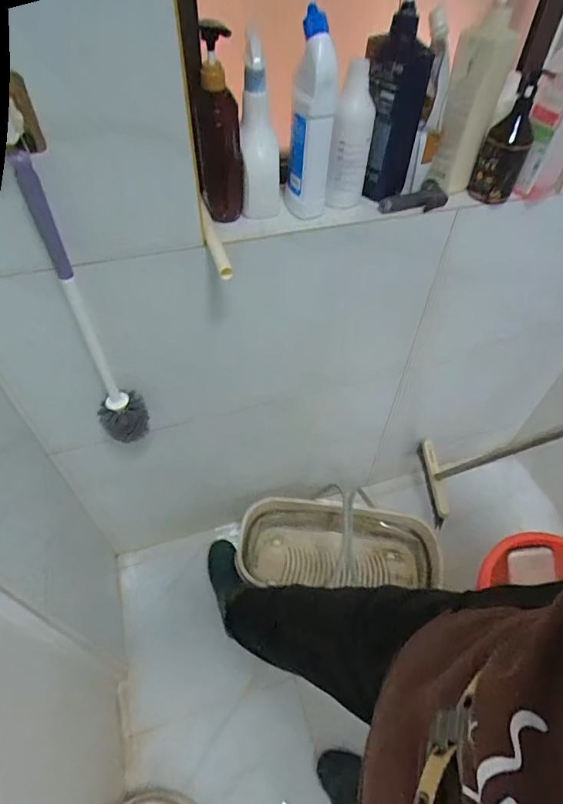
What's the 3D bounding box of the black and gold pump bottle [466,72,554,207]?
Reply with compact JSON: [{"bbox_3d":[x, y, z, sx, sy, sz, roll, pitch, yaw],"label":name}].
[{"bbox_3d":[0.392,-0.449,0.776,0.075,0.189,0.079,24,53,15],"label":"black and gold pump bottle"}]

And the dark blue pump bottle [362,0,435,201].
[{"bbox_3d":[0.174,-0.471,0.701,0.096,0.292,0.084,12,51,6],"label":"dark blue pump bottle"}]

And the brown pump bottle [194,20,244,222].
[{"bbox_3d":[-0.086,-0.381,0.637,0.059,0.235,0.063,0,51,-4],"label":"brown pump bottle"}]

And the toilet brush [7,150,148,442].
[{"bbox_3d":[-0.280,-0.106,0.670,0.074,0.478,0.070,-20,55,-19],"label":"toilet brush"}]

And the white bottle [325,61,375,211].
[{"bbox_3d":[0.111,-0.407,0.704,0.052,0.195,0.058,16,52,9],"label":"white bottle"}]

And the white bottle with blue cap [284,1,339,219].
[{"bbox_3d":[0.046,-0.401,0.660,0.064,0.256,0.055,4,51,0],"label":"white bottle with blue cap"}]

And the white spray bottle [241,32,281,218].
[{"bbox_3d":[-0.028,-0.392,0.667,0.057,0.222,0.069,4,51,0],"label":"white spray bottle"}]

